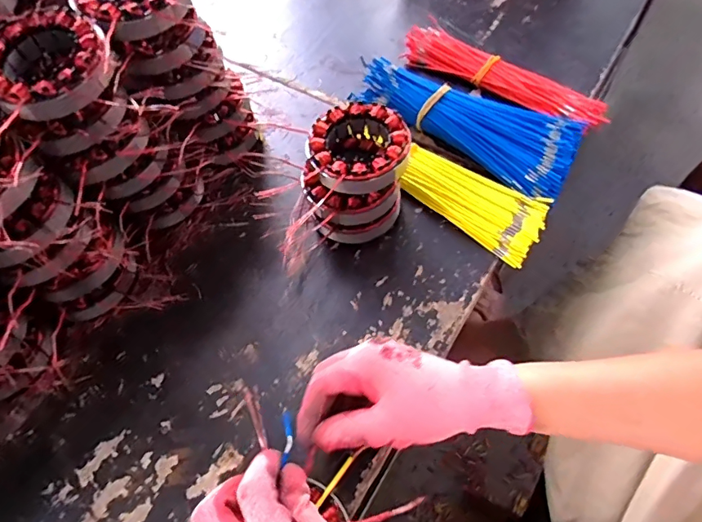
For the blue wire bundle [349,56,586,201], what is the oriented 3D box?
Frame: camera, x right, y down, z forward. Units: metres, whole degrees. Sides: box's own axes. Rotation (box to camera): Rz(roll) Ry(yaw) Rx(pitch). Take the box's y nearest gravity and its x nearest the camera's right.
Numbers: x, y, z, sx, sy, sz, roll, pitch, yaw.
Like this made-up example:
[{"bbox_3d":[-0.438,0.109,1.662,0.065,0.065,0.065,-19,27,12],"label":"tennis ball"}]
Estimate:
[{"bbox_3d":[0.127,-0.155,0.515,0.242,0.045,0.098,34,67,20],"label":"blue wire bundle"}]

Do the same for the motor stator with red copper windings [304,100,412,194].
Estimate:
[{"bbox_3d":[0.006,-0.099,0.416,0.085,0.033,0.084,-1,60,2],"label":"motor stator with red copper windings"}]

